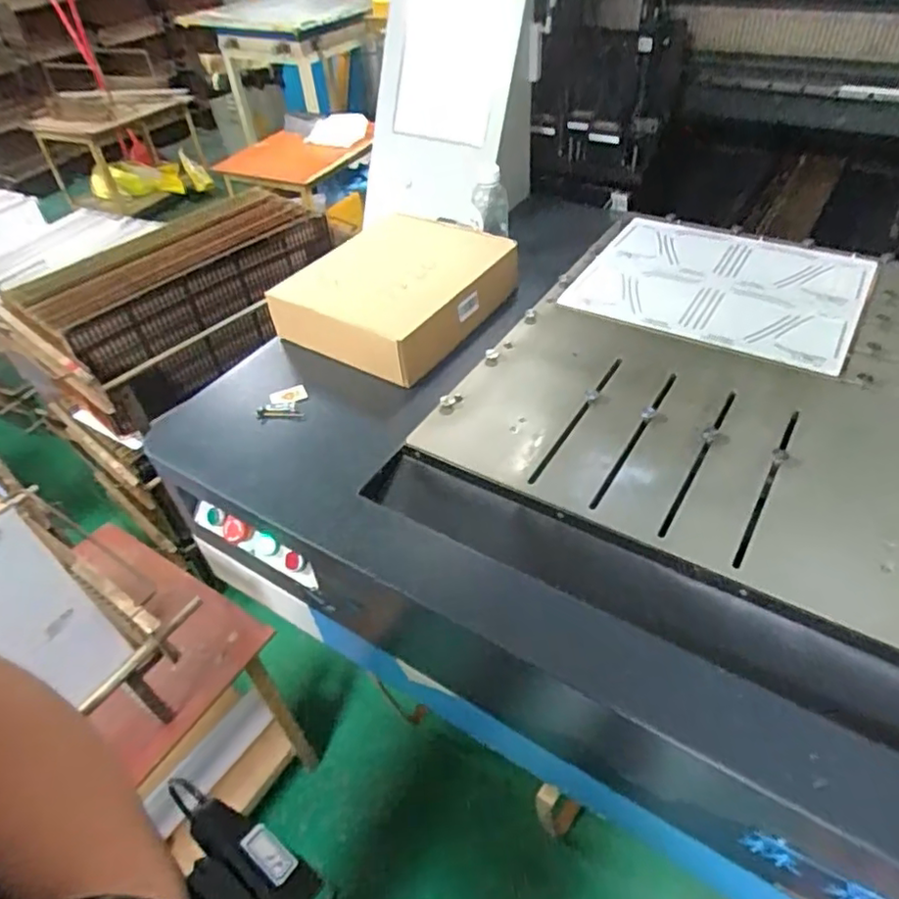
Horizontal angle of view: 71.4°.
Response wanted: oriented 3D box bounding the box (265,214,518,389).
[{"bbox_3d":[-0.081,-0.263,1.013,0.267,0.081,0.352,26,53,28],"label":"box"}]

